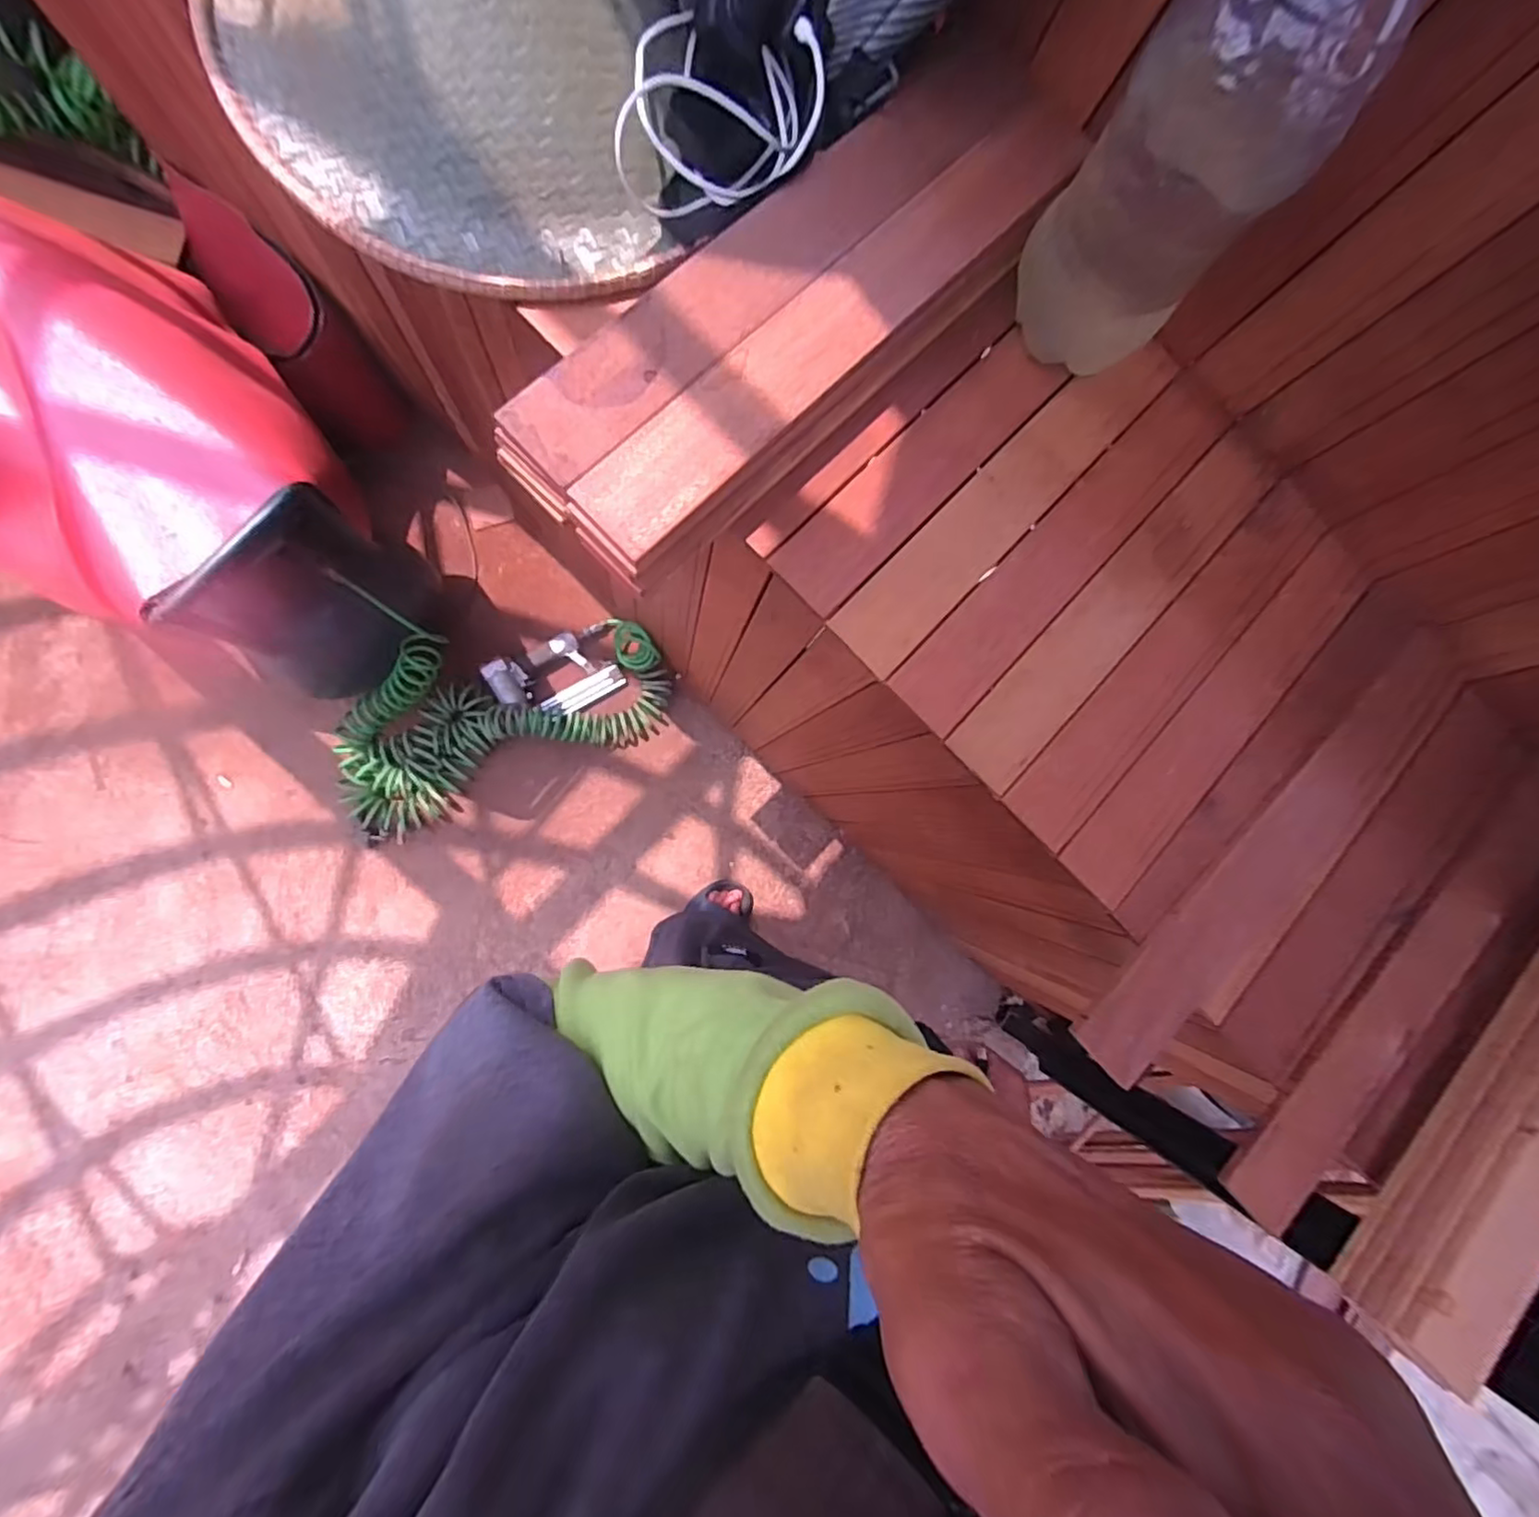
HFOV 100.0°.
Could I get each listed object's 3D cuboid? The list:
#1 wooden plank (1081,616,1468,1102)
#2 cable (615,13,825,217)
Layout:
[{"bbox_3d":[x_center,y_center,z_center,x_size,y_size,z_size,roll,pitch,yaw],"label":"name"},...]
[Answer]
[{"bbox_3d":[0.445,0.076,0.549,0.489,0.023,0.075,-42,93,-9],"label":"wooden plank"},{"bbox_3d":[-0.032,-0.475,0.474,0.132,0.063,0.136,9,85,-8],"label":"cable"}]

